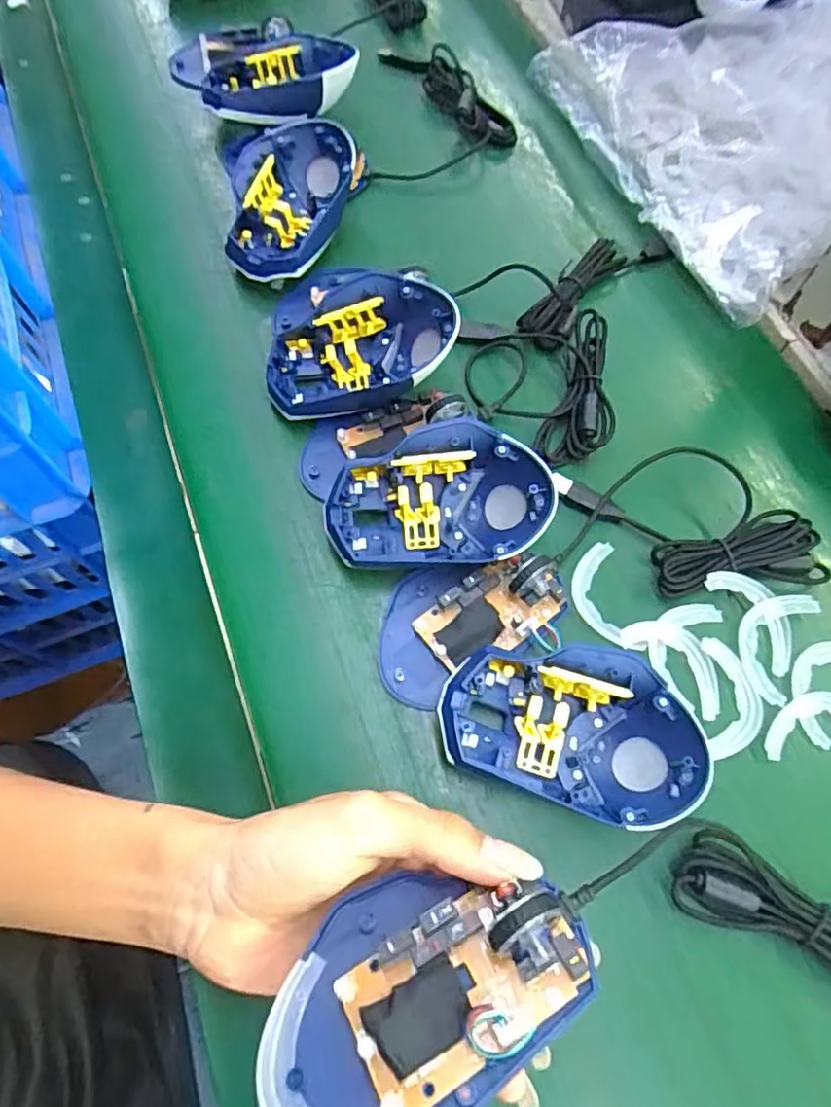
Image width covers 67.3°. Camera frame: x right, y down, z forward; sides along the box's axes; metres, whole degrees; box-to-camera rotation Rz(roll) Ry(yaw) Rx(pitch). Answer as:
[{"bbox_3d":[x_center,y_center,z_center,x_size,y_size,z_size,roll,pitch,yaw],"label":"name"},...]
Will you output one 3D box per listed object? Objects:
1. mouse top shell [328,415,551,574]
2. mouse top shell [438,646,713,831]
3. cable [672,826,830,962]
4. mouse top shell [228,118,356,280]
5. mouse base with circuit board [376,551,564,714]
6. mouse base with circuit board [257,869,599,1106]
[{"bbox_3d":[0.013,-0.028,0.343,0.117,0.049,0.067,-2,67,-2],"label":"mouse top shell"},{"bbox_3d":[0.075,0.084,0.303,0.119,0.037,0.071,18,68,7],"label":"mouse top shell"},{"bbox_3d":[0.185,0.182,0.274,0.147,0.020,0.040,35,71,13],"label":"cable"},{"bbox_3d":[-0.088,-0.242,0.437,0.081,0.048,0.116,9,67,3],"label":"mouse top shell"},{"bbox_3d":[0.030,0.031,0.329,0.109,0.030,0.067,-23,69,-10],"label":"mouse base with circuit board"},{"bbox_3d":[-0.002,0.141,0.209,0.110,0.031,0.073,-28,42,-16],"label":"mouse base with circuit board"}]

